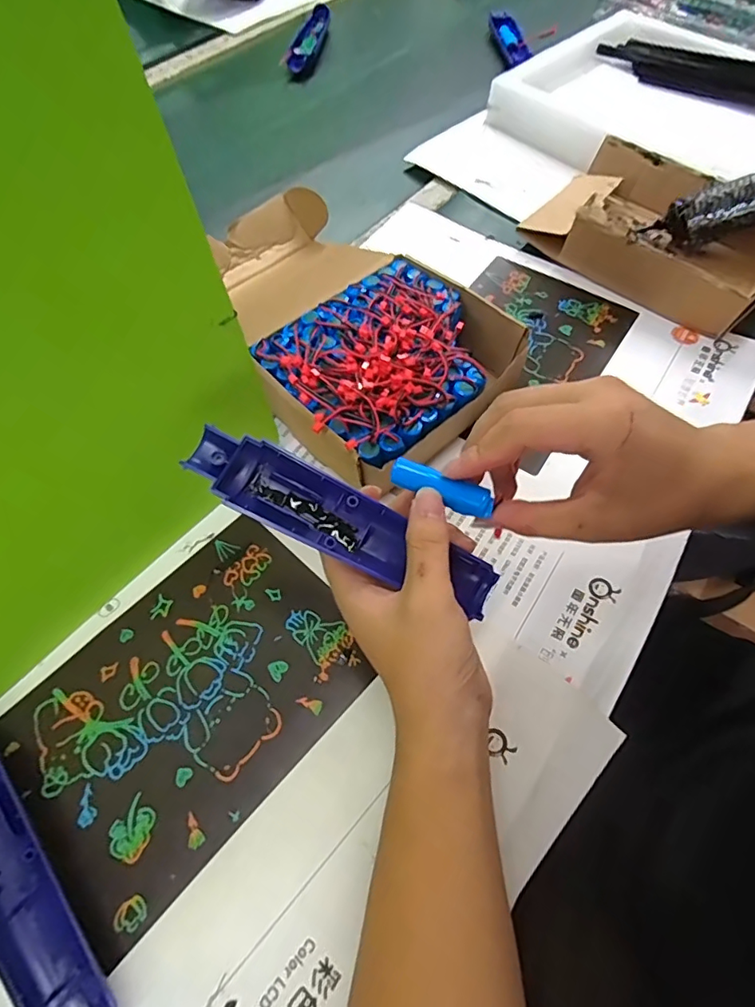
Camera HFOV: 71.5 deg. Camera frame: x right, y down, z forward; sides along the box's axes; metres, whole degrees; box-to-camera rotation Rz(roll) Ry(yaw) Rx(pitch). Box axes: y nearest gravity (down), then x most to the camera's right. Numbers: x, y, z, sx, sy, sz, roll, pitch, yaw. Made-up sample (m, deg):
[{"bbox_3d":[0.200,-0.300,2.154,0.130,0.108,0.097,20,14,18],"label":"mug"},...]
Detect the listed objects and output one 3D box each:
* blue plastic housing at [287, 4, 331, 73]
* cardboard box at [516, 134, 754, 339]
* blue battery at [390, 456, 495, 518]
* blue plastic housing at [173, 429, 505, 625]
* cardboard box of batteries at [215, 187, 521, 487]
[{"bbox_3d":[-0.093,-0.647,0.728,0.027,0.016,0.173,9,62,3],"label":"blue plastic housing"},{"bbox_3d":[0.268,-0.258,0.492,0.215,0.063,0.154,34,67,18],"label":"cardboard box"},{"bbox_3d":[0.033,-0.008,0.266,0.052,0.012,0.013,24,64,3],"label":"blue battery"},{"bbox_3d":[-0.018,0.011,0.276,0.167,0.020,0.038,27,64,-1],"label":"blue plastic housing"},{"bbox_3d":[-0.036,-0.159,0.428,0.199,0.065,0.321,-28,65,-14],"label":"cardboard box of batteries"}]

